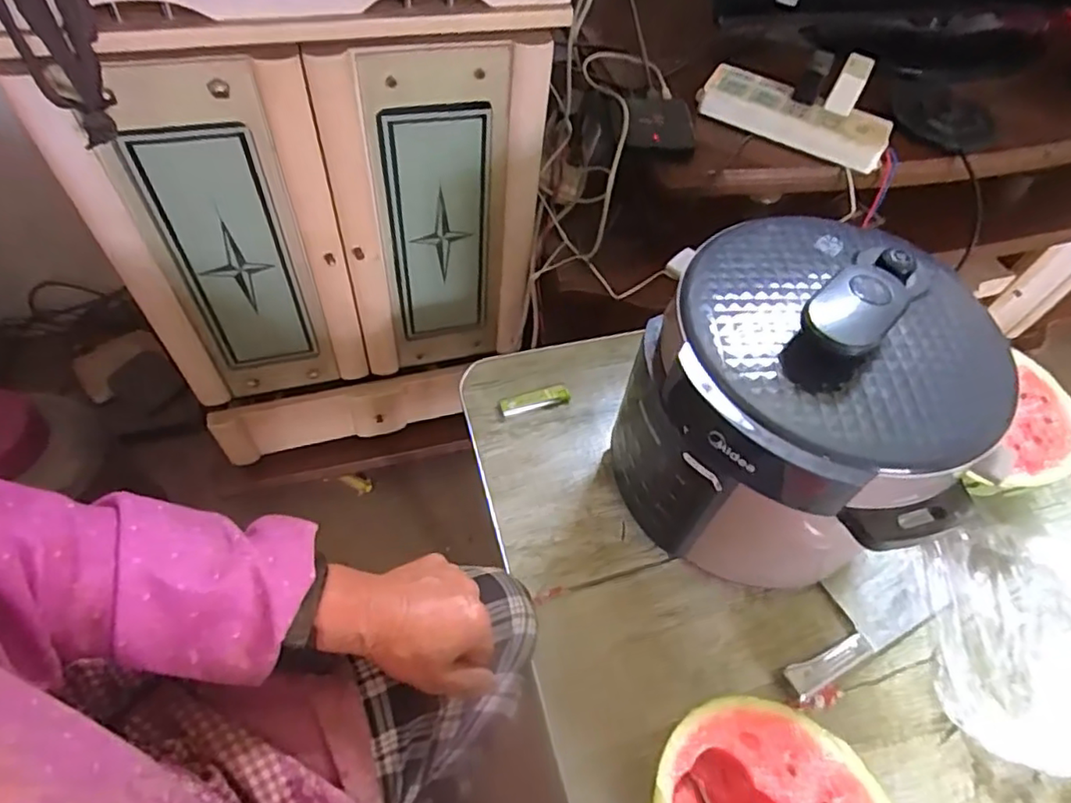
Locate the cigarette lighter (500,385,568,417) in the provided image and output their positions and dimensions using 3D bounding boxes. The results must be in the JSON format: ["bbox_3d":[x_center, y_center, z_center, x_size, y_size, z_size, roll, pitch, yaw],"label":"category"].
[{"bbox_3d":[0.001,-0.001,0.718,0.084,0.017,0.020,-15,58,-15],"label":"cigarette lighter"}]

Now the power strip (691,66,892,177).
[{"bbox_3d":[0.317,-0.351,0.762,0.232,0.040,0.069,26,57,12],"label":"power strip"}]

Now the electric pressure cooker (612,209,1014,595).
[{"bbox_3d":[0.222,0.006,0.554,0.261,0.263,0.249,2,55,-4],"label":"electric pressure cooker"}]

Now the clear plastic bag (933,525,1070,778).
[{"bbox_3d":[0.531,0.225,0.578,0.289,0.060,0.238,13,55,4],"label":"clear plastic bag"}]

